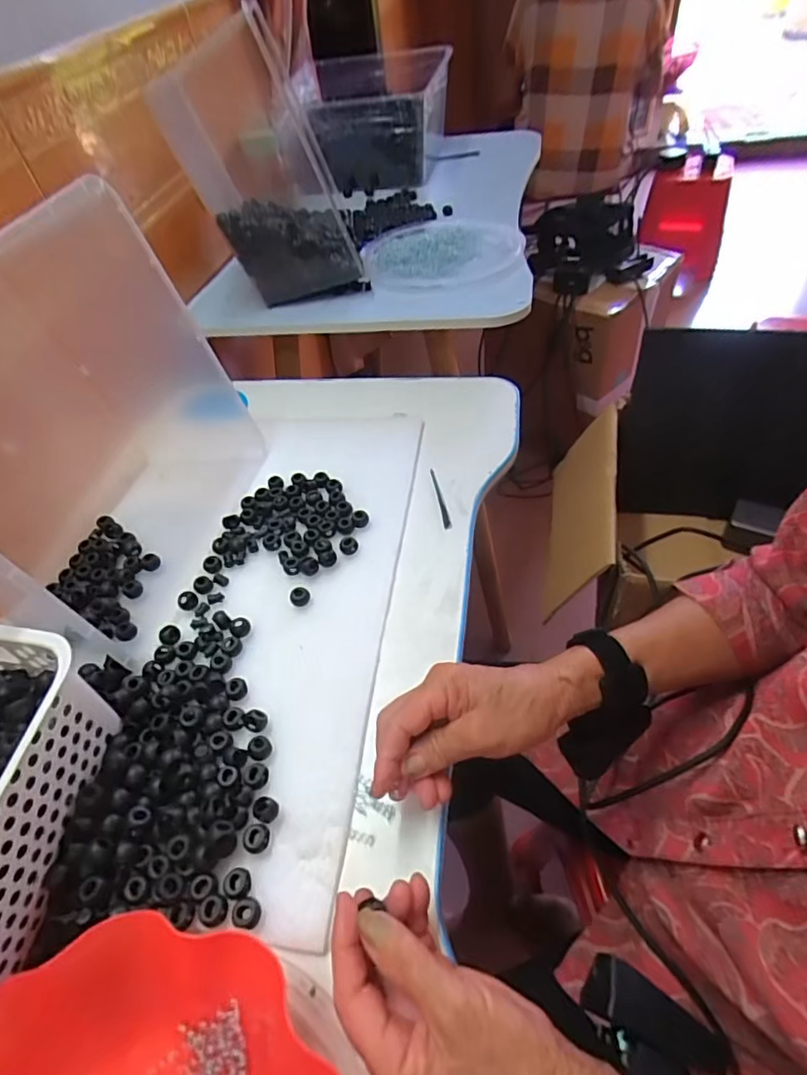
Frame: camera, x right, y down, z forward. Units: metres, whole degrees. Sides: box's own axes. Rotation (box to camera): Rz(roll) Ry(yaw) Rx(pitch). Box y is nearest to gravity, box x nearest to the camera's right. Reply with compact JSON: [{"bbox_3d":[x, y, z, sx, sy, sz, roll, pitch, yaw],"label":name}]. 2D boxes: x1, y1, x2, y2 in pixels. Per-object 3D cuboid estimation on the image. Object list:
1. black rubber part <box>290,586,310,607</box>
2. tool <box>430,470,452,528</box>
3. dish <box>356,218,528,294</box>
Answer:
[{"bbox_3d":[-0.095,0.053,0.506,0.018,0.010,0.018,-17,50,-6],"label":"black rubber part"},{"bbox_3d":[0.039,-0.043,0.594,0.007,0.004,0.097,-11,49,-1],"label":"tool"},{"bbox_3d":[0.058,-0.440,0.839,0.232,0.020,0.247,-4,49,5],"label":"dish"}]

